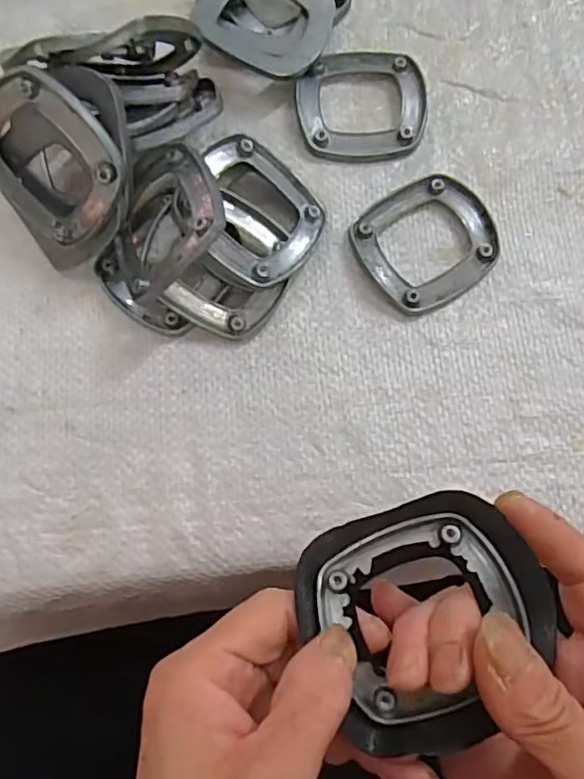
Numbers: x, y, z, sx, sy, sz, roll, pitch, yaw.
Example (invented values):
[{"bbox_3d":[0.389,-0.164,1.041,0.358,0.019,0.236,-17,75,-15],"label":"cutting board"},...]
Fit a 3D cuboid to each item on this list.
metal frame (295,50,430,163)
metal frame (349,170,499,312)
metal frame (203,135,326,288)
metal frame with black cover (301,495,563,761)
[{"bbox_3d":[0.033,-0.139,0.292,0.061,0.007,0.058,0,79,0],"label":"metal frame"},{"bbox_3d":[0.060,-0.068,0.276,0.059,0.009,0.057,-31,80,-6],"label":"metal frame"},{"bbox_3d":[-0.016,-0.078,0.263,0.058,0.006,0.056,38,71,-11],"label":"metal frame"},{"bbox_3d":[0.044,0.074,0.196,0.074,0.019,0.071,-20,79,-4],"label":"metal frame with black cover"}]

